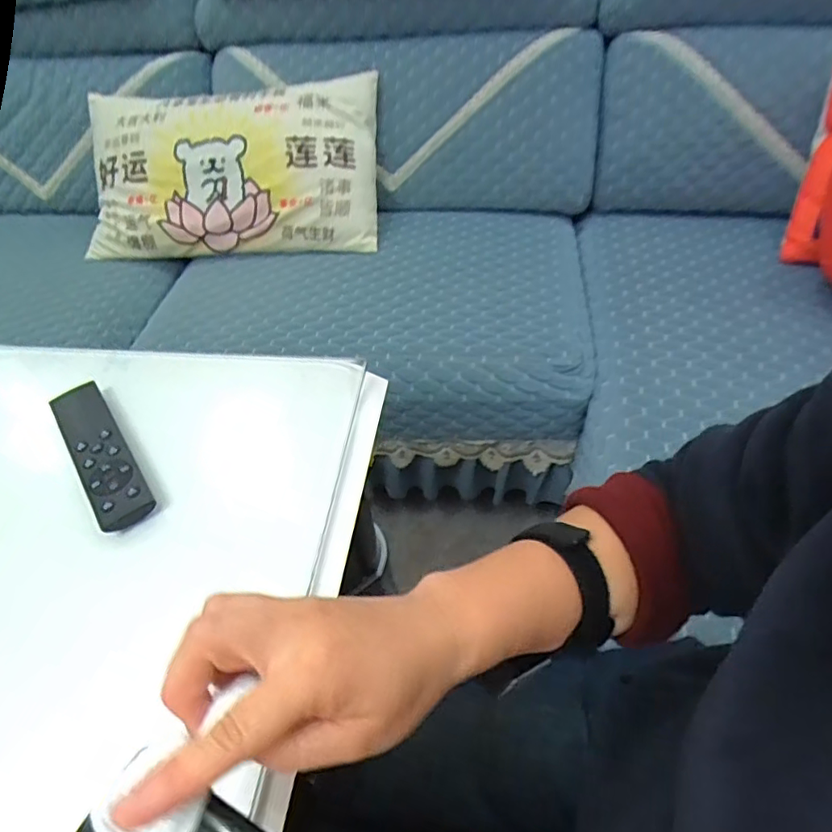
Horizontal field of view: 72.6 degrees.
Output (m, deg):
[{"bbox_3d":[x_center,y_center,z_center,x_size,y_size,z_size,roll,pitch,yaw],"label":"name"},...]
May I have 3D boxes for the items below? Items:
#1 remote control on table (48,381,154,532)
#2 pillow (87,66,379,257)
[{"bbox_3d":[-0.240,0.024,0.426,0.036,0.010,0.152,-32,55,-20],"label":"remote control on table"},{"bbox_3d":[-0.359,-0.478,1.096,0.570,0.331,0.120,1,8,5],"label":"pillow"}]

